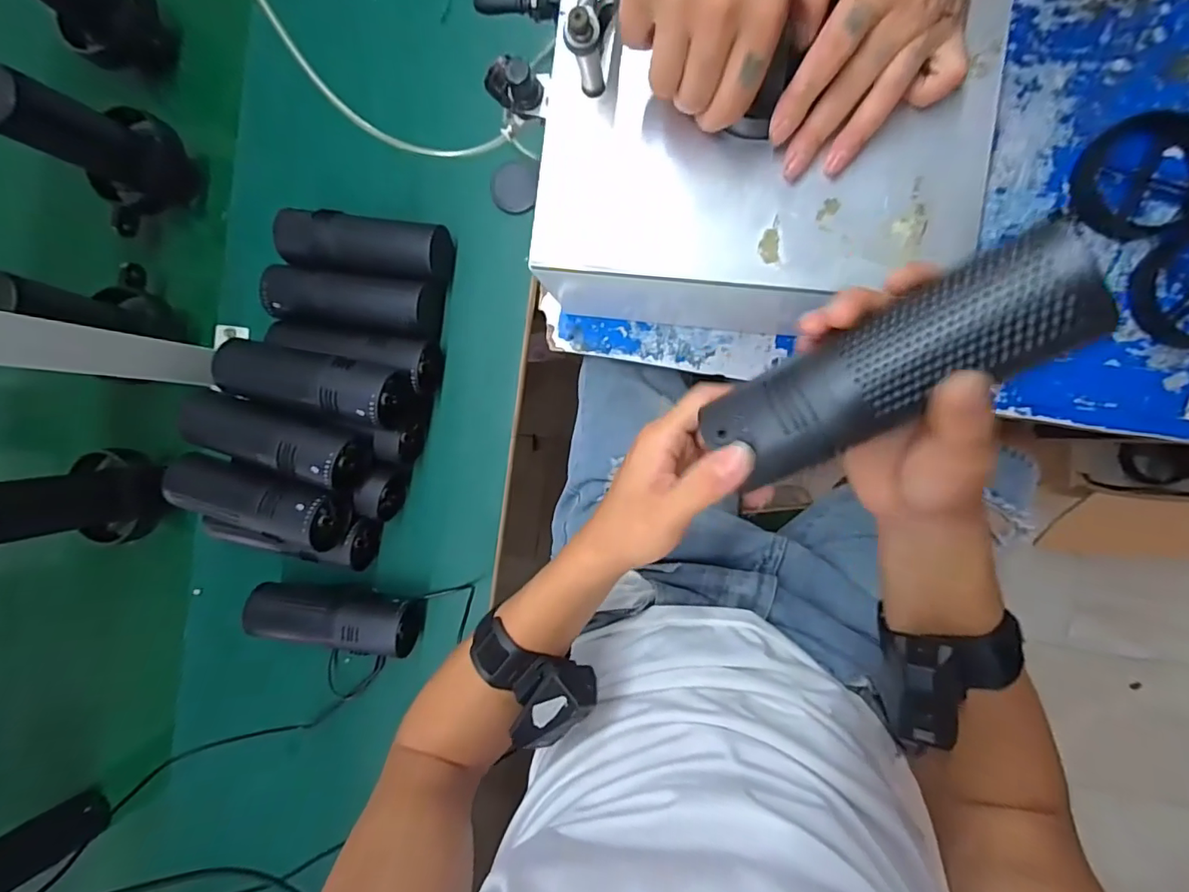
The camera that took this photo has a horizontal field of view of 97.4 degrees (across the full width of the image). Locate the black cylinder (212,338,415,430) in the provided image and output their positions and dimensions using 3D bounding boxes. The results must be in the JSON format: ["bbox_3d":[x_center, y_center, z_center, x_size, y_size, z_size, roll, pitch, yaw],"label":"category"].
[{"bbox_3d":[-0.255,-0.058,0.479,0.165,0.056,0.056,13,93,7],"label":"black cylinder"}]

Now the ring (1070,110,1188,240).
[{"bbox_3d":[0.479,-0.242,0.454,0.093,0.022,0.111,16,93,7],"label":"ring"}]

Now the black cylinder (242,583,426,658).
[{"bbox_3d":[-0.264,0.172,0.532,0.163,0.060,0.066,2,92,7],"label":"black cylinder"}]

